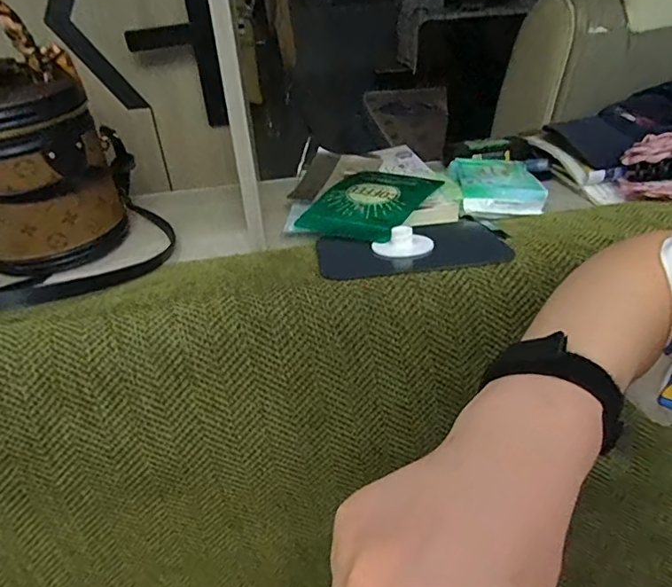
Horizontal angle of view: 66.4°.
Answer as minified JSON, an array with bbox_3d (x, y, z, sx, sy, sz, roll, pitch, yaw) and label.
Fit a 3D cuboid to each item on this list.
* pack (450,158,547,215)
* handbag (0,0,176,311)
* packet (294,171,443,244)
[{"bbox_3d":[0.196,-0.134,0.628,0.096,0.025,0.114,-1,34,4],"label":"pack"},{"bbox_3d":[-0.301,-0.151,0.523,0.196,0.251,0.185,-17,36,-18],"label":"handbag"},{"bbox_3d":[0.041,-0.112,0.590,0.108,0.009,0.174,17,39,27],"label":"packet"}]

